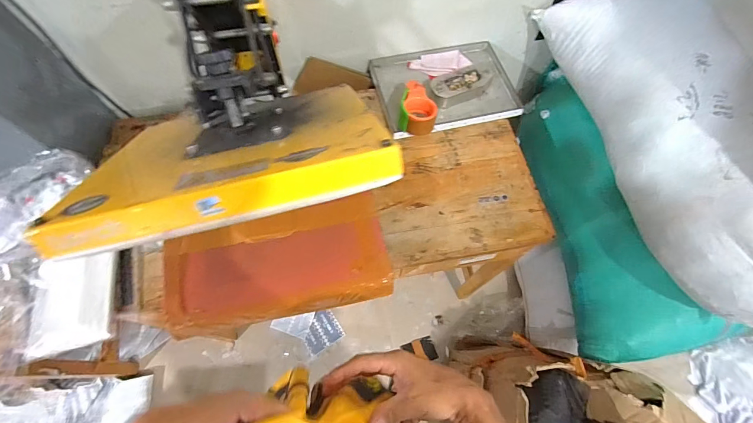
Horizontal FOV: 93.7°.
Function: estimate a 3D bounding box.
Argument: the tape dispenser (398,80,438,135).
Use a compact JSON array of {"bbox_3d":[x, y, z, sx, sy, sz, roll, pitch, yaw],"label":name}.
[{"bbox_3d":[0.101,-0.255,0.872,0.095,0.071,0.136,8,66,2],"label":"tape dispenser"}]

